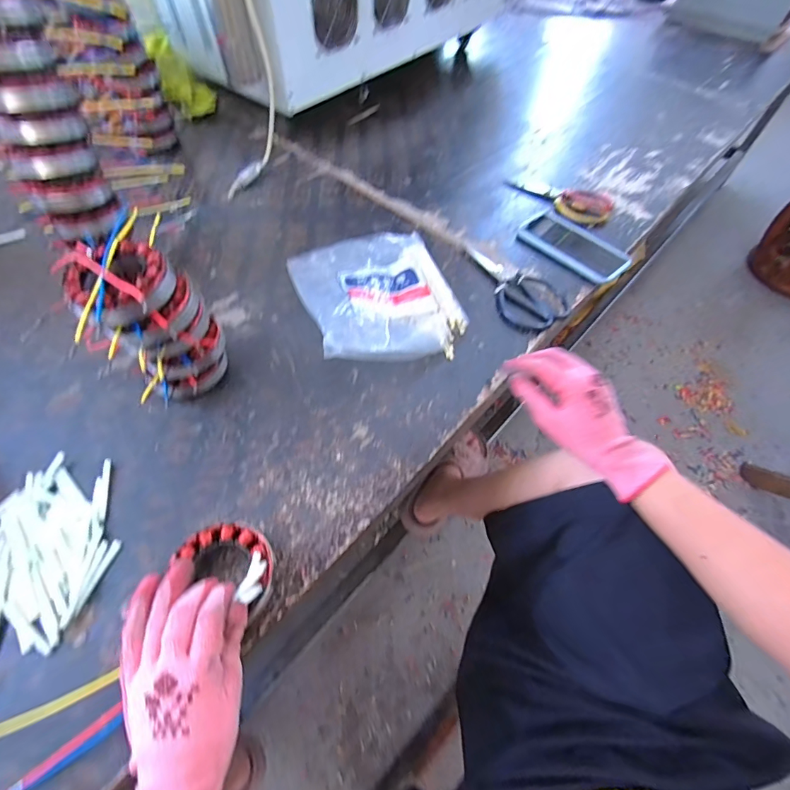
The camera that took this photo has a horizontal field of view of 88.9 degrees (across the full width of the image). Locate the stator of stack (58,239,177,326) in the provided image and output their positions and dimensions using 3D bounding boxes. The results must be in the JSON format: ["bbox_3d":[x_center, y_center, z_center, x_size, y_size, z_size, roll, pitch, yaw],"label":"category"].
[{"bbox_3d":[-0.246,-0.102,0.361,0.082,0.027,0.088,2,57,-2],"label":"stator of stack"}]

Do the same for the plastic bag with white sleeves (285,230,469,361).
[{"bbox_3d":[-0.024,-0.150,0.545,0.200,0.057,0.256,-15,59,-13],"label":"plastic bag with white sleeves"}]

